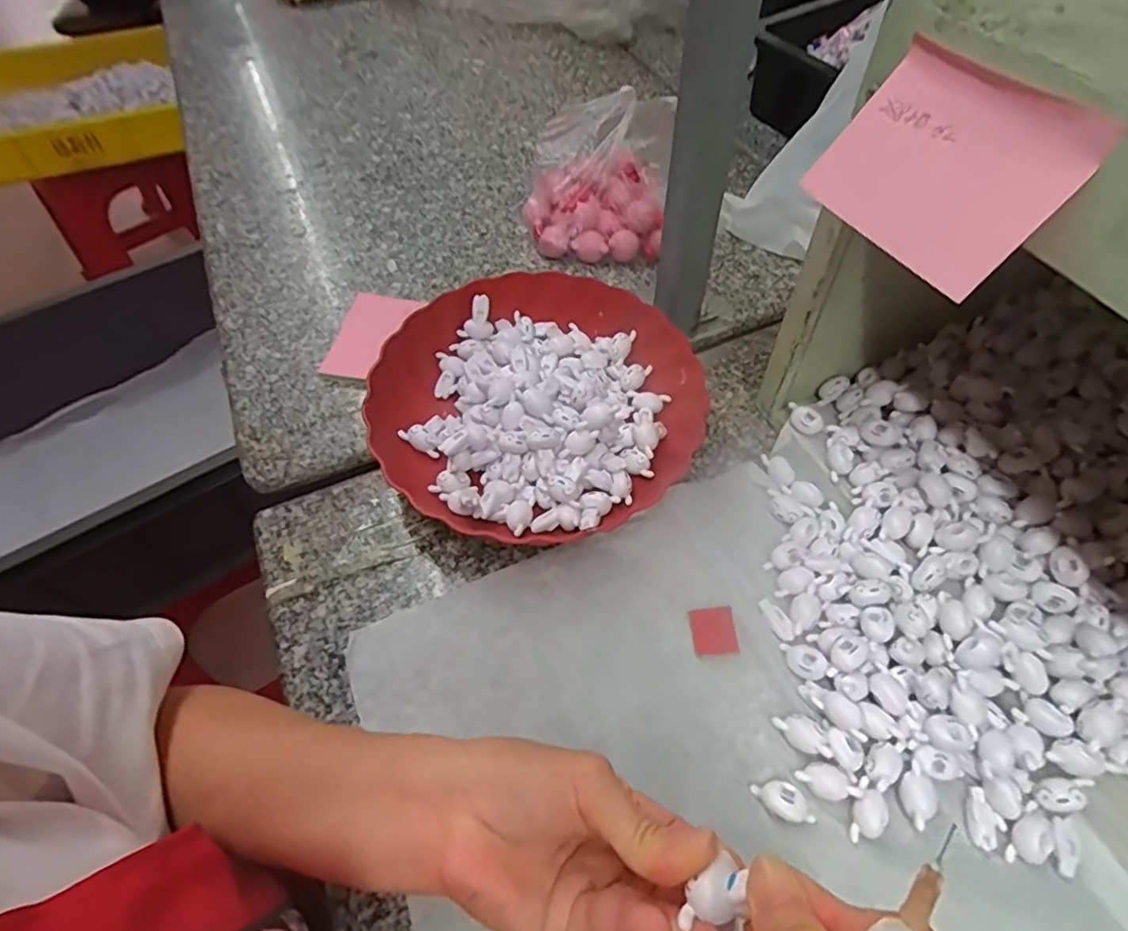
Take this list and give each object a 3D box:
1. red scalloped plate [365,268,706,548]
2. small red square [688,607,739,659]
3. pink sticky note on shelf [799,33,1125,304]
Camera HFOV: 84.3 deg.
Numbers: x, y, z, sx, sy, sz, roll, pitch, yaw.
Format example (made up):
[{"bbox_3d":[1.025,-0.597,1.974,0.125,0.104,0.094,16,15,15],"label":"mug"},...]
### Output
[{"bbox_3d":[-0.019,-0.052,0.481,0.235,0.053,0.226,-2,55,3],"label":"red scalloped plate"},{"bbox_3d":[0.096,0.106,0.397,0.027,0.007,0.029,-6,55,0],"label":"small red square"},{"bbox_3d":[0.159,-0.128,0.267,0.006,0.070,0.101,5,43,-41],"label":"pink sticky note on shelf"}]

